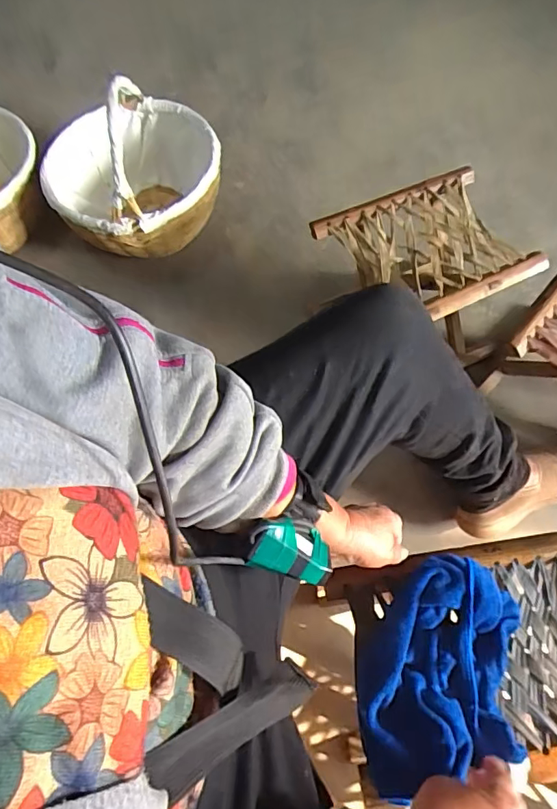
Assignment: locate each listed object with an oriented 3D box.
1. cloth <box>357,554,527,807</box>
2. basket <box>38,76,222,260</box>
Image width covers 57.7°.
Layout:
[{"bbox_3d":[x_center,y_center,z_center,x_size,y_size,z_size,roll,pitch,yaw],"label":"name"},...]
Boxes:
[{"bbox_3d":[0.157,0.261,0.495,0.149,0.031,0.215,10,66,8],"label":"cloth"},{"bbox_3d":[-0.291,-0.475,1.021,0.324,0.268,0.369,-25,66,-8],"label":"basket"}]

